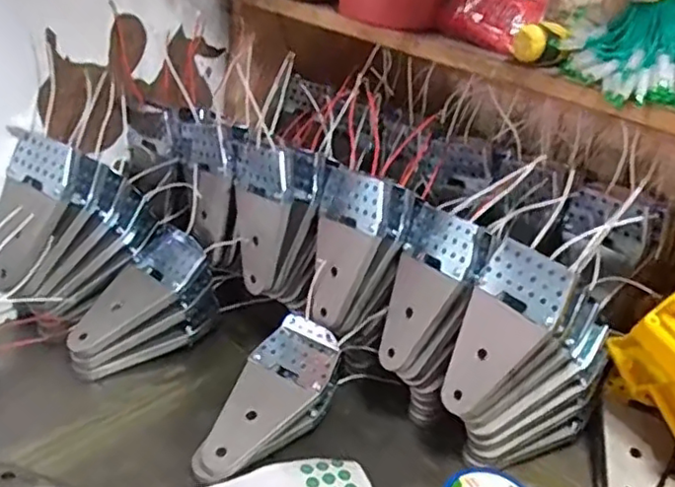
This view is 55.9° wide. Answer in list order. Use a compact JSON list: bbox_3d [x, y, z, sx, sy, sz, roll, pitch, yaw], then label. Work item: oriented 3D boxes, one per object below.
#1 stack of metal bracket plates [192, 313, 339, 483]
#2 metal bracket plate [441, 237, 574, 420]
[{"bbox_3d":[-0.054,0.131,0.517,0.065,0.035,0.150,21,50,26],"label":"stack of metal bracket plates"},{"bbox_3d":[0.120,0.069,0.477,0.065,0.134,0.007,31,10,34],"label":"metal bracket plate"}]

